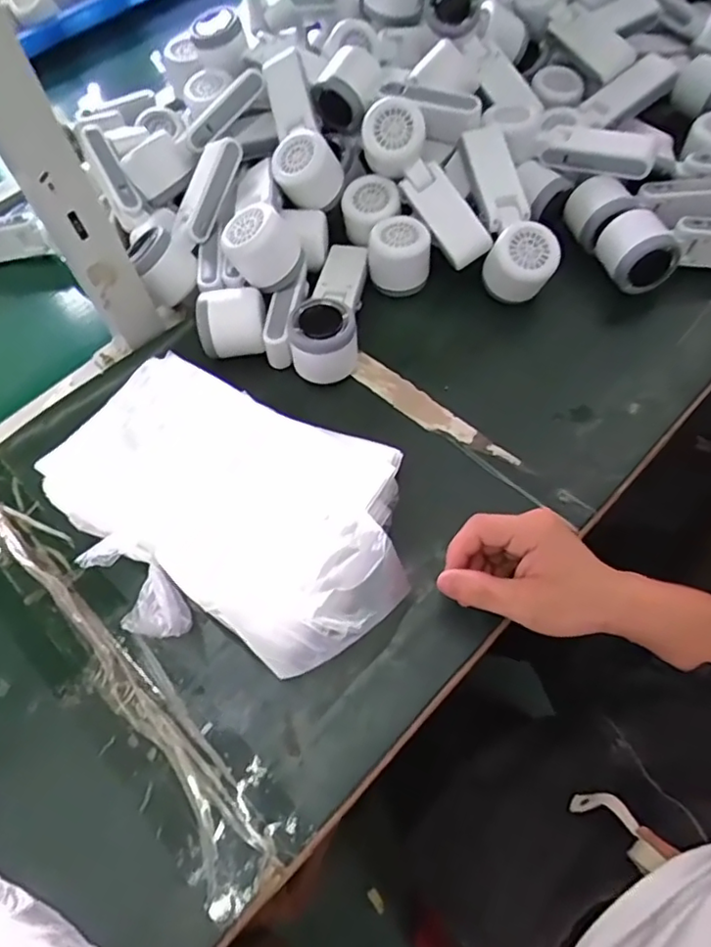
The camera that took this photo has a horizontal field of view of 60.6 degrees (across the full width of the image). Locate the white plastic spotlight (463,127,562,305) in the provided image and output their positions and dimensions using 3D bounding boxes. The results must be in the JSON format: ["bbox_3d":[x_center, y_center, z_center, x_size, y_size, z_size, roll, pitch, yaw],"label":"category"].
[{"bbox_3d":[0.137,-0.242,0.561,0.054,0.050,0.165,-12,79,-4],"label":"white plastic spotlight"}]

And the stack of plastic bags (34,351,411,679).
[{"bbox_3d":[-0.090,0.027,0.447,0.266,0.072,0.192,19,64,16],"label":"stack of plastic bags"}]

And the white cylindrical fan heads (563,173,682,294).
[{"bbox_3d":[0.246,-0.227,0.561,0.053,0.046,0.116,-21,60,-6],"label":"white cylindrical fan heads"}]

